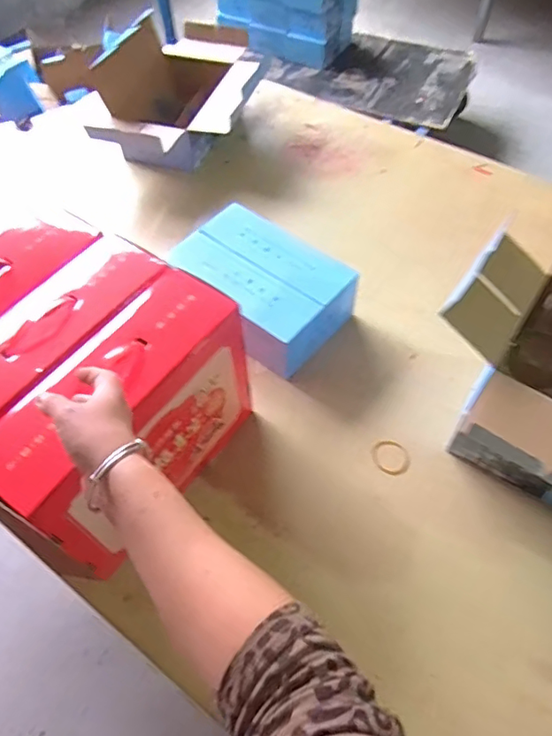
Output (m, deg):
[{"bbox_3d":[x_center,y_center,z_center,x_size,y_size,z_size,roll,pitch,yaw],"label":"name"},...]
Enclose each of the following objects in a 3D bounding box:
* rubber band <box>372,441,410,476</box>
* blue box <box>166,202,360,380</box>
[{"bbox_3d":[0.182,0.142,0.845,0.052,0.012,0.064,-19,58,-11],"label":"rubber band"},{"bbox_3d":[-0.027,-0.153,0.965,0.299,0.107,0.191,37,64,23],"label":"blue box"}]

